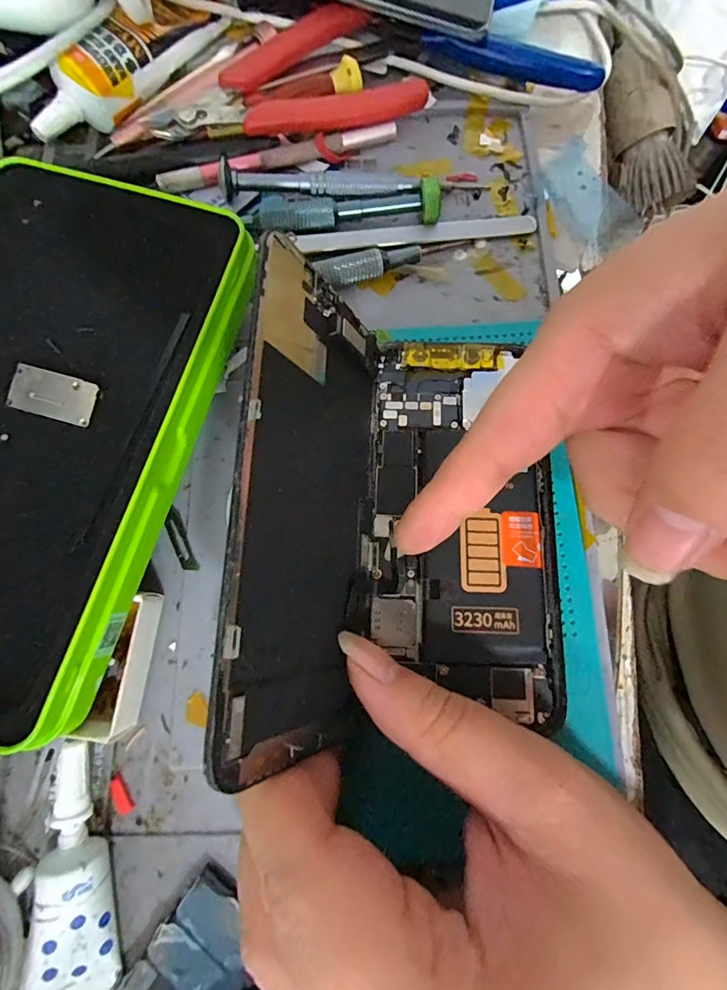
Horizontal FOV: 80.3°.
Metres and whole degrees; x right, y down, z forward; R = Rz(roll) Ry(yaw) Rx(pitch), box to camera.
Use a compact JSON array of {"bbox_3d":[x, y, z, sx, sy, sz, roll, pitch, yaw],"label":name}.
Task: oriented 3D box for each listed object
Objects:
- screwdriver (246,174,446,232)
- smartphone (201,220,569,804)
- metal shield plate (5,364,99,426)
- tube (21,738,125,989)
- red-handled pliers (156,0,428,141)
[{"bbox_3d":[-0.010,-0.132,0.195,0.088,0.012,0.014,-3,77,-1],"label":"screwdriver"},{"bbox_3d":[0.020,0.000,0.135,0.101,0.065,0.140,2,77,0],"label":"smartphone"},{"bbox_3d":[-0.109,-0.035,0.150,0.030,0.004,0.016,16,77,3],"label":"metal shield plate"},{"bbox_3d":[-0.093,0.137,0.128,0.027,0.018,0.107,-10,77,-3],"label":"tube"},{"bbox_3d":[-0.037,-0.197,0.205,0.123,0.013,0.054,-17,78,-5],"label":"red-handled pliers"}]

